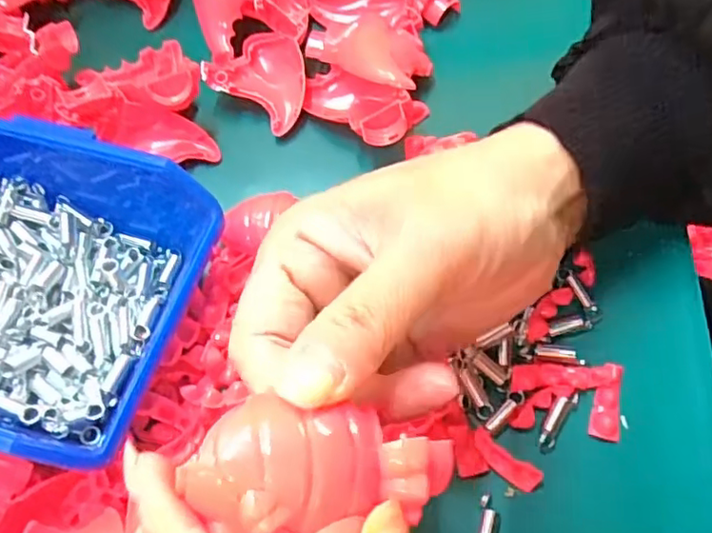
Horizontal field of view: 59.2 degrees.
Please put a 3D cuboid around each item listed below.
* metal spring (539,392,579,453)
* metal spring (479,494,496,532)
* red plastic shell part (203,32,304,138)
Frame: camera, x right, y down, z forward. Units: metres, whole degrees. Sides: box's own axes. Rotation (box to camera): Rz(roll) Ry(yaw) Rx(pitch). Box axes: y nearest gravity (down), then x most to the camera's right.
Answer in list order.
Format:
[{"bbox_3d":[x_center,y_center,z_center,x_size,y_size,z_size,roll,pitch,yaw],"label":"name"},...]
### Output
[{"bbox_3d":[0.081,0.061,0.252,0.007,0.004,0.027,30,67,19],"label":"metal spring"},{"bbox_3d":[0.048,0.100,0.237,0.006,0.005,0.027,12,62,11],"label":"metal spring"},{"bbox_3d":[-0.047,-0.103,0.343,0.057,0.020,0.048,30,67,19],"label":"red plastic shell part"}]

